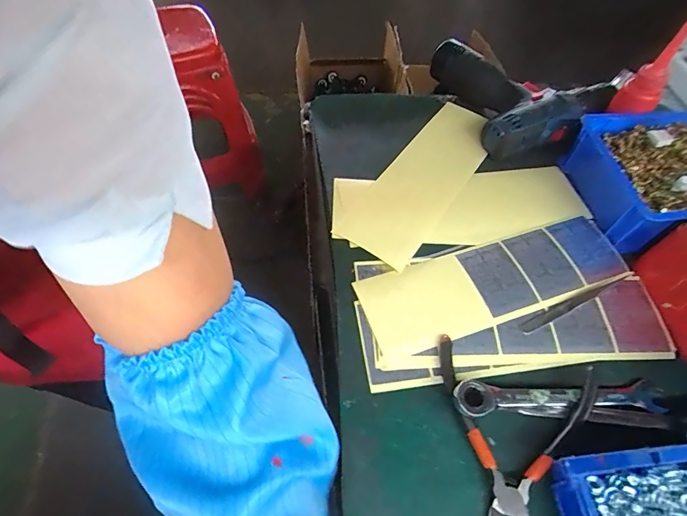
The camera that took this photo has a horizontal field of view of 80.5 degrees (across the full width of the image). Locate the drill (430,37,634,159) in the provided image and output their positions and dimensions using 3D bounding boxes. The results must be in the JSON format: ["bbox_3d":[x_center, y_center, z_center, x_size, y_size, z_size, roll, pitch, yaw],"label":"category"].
[{"bbox_3d":[0.233,-0.217,0.532,0.174,0.055,0.187,-13,58,-11],"label":"drill"}]

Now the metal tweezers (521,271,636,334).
[{"bbox_3d":[0.227,0.039,0.389,0.140,0.005,0.011,-21,60,-16],"label":"metal tweezers"}]

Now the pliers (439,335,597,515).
[{"bbox_3d":[0.131,0.140,0.317,0.123,0.022,0.137,13,57,7],"label":"pliers"}]

